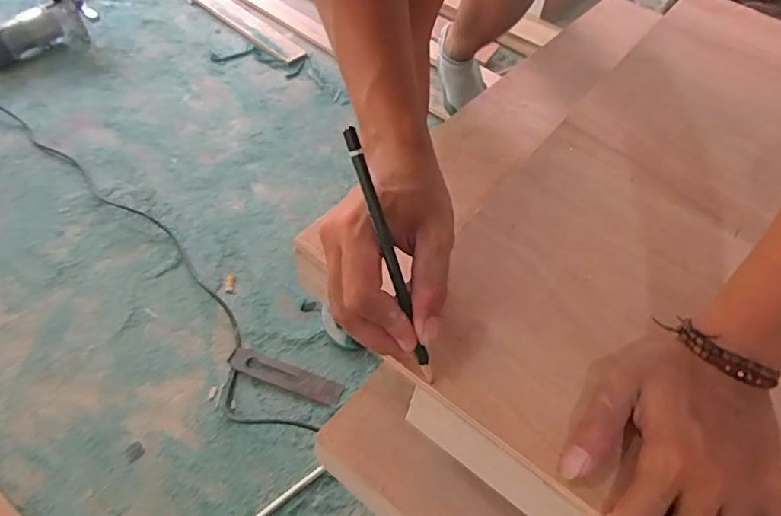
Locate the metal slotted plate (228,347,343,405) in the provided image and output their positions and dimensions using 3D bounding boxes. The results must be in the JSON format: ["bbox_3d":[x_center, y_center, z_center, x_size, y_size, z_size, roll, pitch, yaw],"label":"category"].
[{"bbox_3d":[-0.159,0.175,0.801,0.178,0.009,0.040,18,50,12],"label":"metal slotted plate"}]

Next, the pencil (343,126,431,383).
[{"bbox_3d":[0.002,0.003,0.302,0.008,0.158,0.006,-27,21,-21],"label":"pencil"}]

